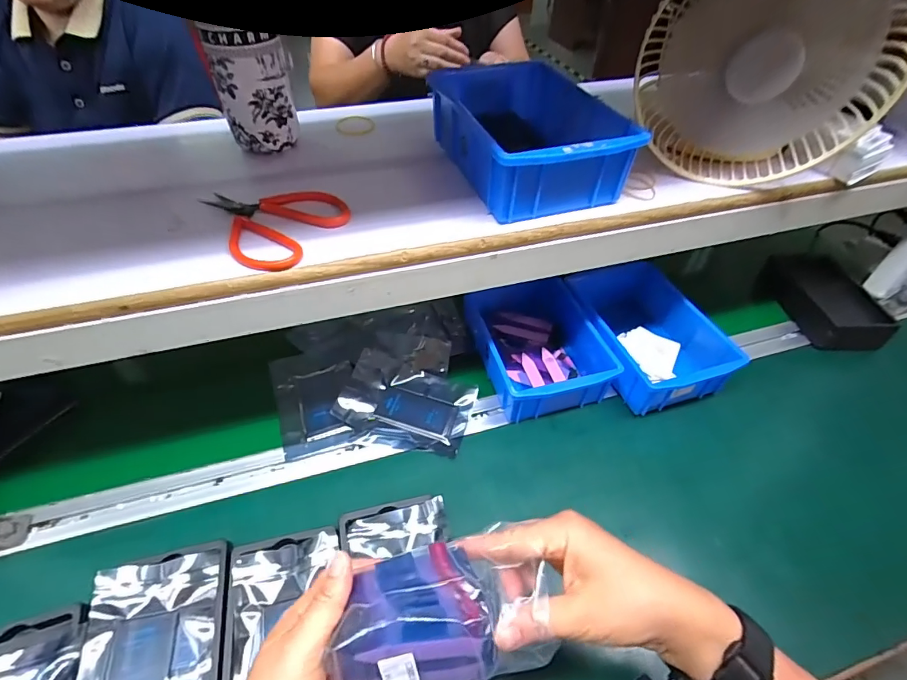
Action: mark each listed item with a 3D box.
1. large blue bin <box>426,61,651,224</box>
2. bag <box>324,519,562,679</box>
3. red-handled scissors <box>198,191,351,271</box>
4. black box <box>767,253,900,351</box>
[{"bbox_3d":[0.067,-0.194,0.434,0.129,0.064,0.194,-14,48,-14],"label":"large blue bin"},{"bbox_3d":[-0.008,0.167,0.282,0.124,0.040,0.075,-6,49,-8],"label":"bag"},{"bbox_3d":[-0.156,-0.101,0.380,0.116,0.009,0.098,24,50,20],"label":"red-handled scissors"},{"bbox_3d":[0.537,-0.060,0.665,0.097,0.054,0.171,0,46,-2],"label":"black box"}]

